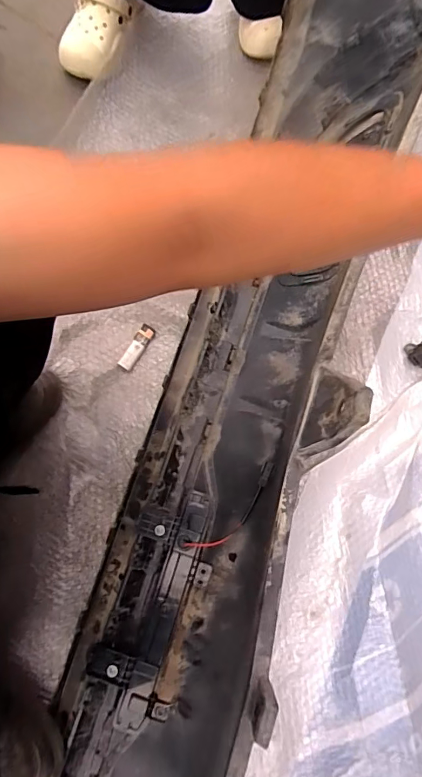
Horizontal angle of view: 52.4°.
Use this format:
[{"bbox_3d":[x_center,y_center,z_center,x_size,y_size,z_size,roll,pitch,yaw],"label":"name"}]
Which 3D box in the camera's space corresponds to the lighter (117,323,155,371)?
[{"bbox_3d":[-0.119,-0.064,0.677,0.023,0.010,0.079,31,78,5],"label":"lighter"}]

